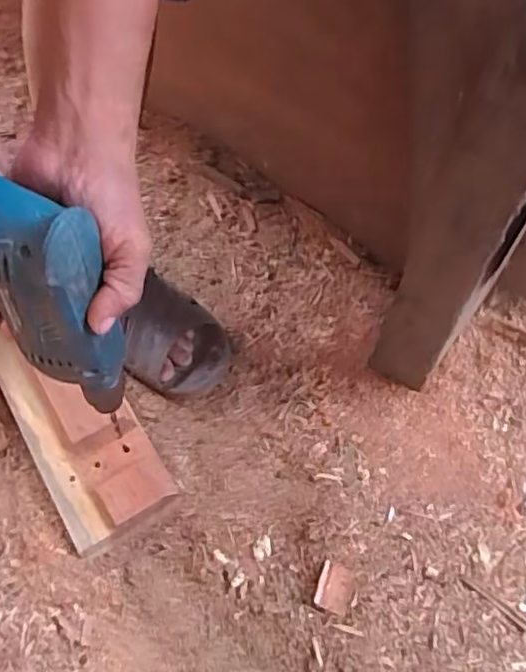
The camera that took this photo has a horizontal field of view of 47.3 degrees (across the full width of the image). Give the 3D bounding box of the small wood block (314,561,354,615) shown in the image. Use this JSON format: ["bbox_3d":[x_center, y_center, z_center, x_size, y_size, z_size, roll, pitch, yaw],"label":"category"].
[{"bbox_3d":[0.064,0.223,0.533,0.030,0.006,0.039,20,55,9],"label":"small wood block"}]

